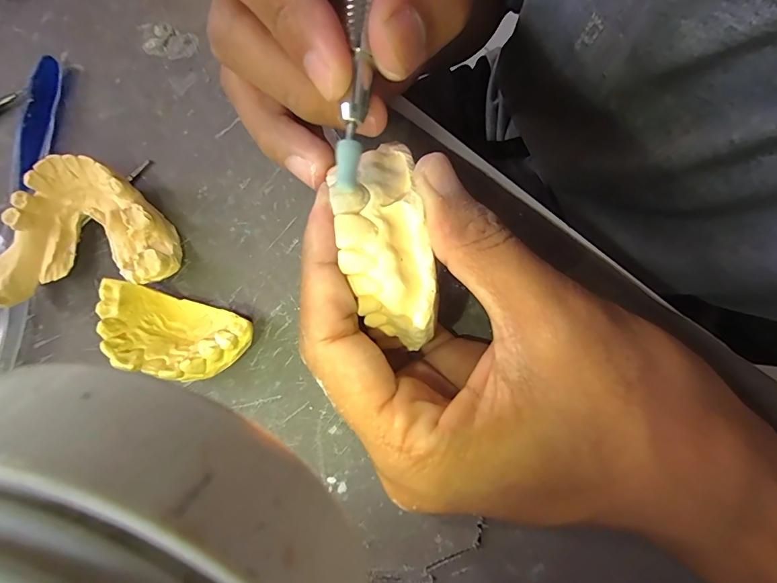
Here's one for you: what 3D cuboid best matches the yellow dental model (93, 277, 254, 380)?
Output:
[{"bbox_3d":[-0.083,0.018,0.156,0.056,0.024,0.029,15,78,4],"label":"yellow dental model"}]

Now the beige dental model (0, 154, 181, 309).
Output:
[{"bbox_3d":[-0.125,-0.025,0.164,0.069,0.027,0.053,-9,78,-1],"label":"beige dental model"}]

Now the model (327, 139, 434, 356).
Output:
[{"bbox_3d":[-0.001,-0.014,0.112,0.024,0.016,0.057,-9,92,-1],"label":"model"}]

